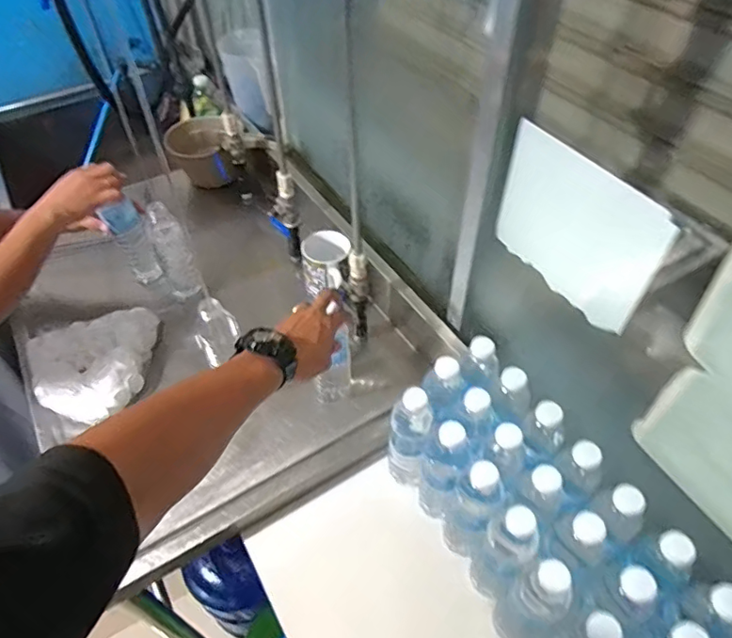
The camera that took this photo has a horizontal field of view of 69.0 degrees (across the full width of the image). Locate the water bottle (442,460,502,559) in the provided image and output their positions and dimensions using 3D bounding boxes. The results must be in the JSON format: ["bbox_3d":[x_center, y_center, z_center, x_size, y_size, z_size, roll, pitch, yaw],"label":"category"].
[{"bbox_3d":[0.133,0.255,0.694,0.055,0.216,0.053,0,50,0],"label":"water bottle"}]

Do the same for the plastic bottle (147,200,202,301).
[{"bbox_3d":[-0.354,-0.122,0.980,0.060,0.208,0.064,-21,53,-17],"label":"plastic bottle"}]

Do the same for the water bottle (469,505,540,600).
[{"bbox_3d":[0.164,0.291,0.652,0.054,0.196,0.053,0,50,0],"label":"water bottle"}]

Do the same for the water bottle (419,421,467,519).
[{"bbox_3d":[0.102,0.208,0.731,0.052,0.203,0.057,0,50,0],"label":"water bottle"}]

